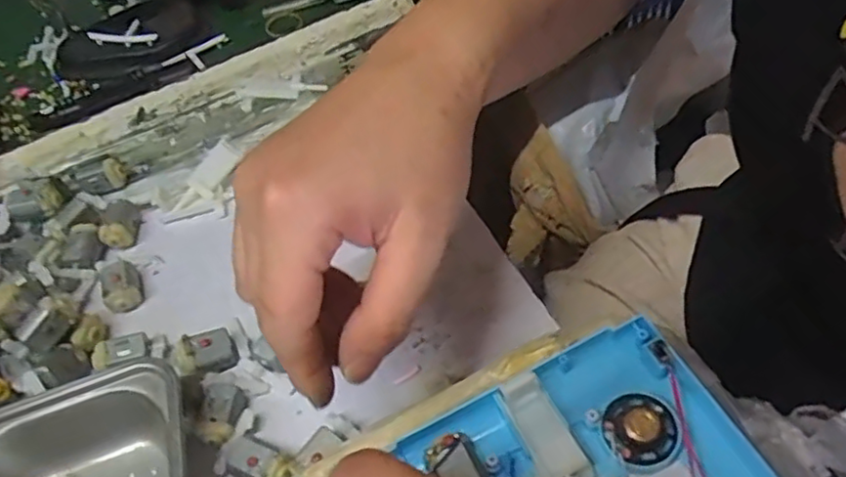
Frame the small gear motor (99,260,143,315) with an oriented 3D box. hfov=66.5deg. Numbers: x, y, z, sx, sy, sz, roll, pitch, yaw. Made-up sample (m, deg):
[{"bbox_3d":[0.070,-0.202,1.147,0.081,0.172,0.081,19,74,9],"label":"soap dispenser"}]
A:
[{"bbox_3d":[-0.174,0.026,0.371,0.019,0.016,0.029,-19,53,-6],"label":"small gear motor"}]

